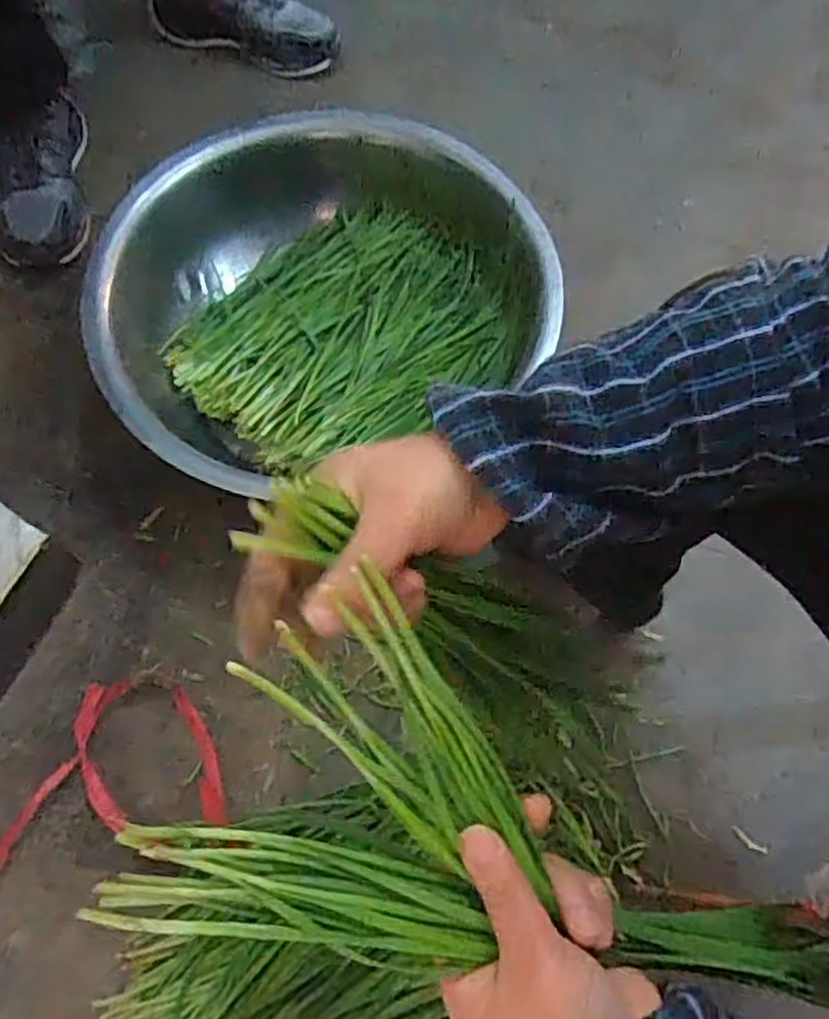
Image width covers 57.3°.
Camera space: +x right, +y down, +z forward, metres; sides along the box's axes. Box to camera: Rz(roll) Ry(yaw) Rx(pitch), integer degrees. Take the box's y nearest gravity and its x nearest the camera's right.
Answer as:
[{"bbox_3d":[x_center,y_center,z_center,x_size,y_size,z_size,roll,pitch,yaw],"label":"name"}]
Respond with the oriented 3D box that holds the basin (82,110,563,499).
[{"bbox_3d":[-0.108,-0.241,0.863,0.484,0.132,0.421,-26,72,-11],"label":"basin"}]

